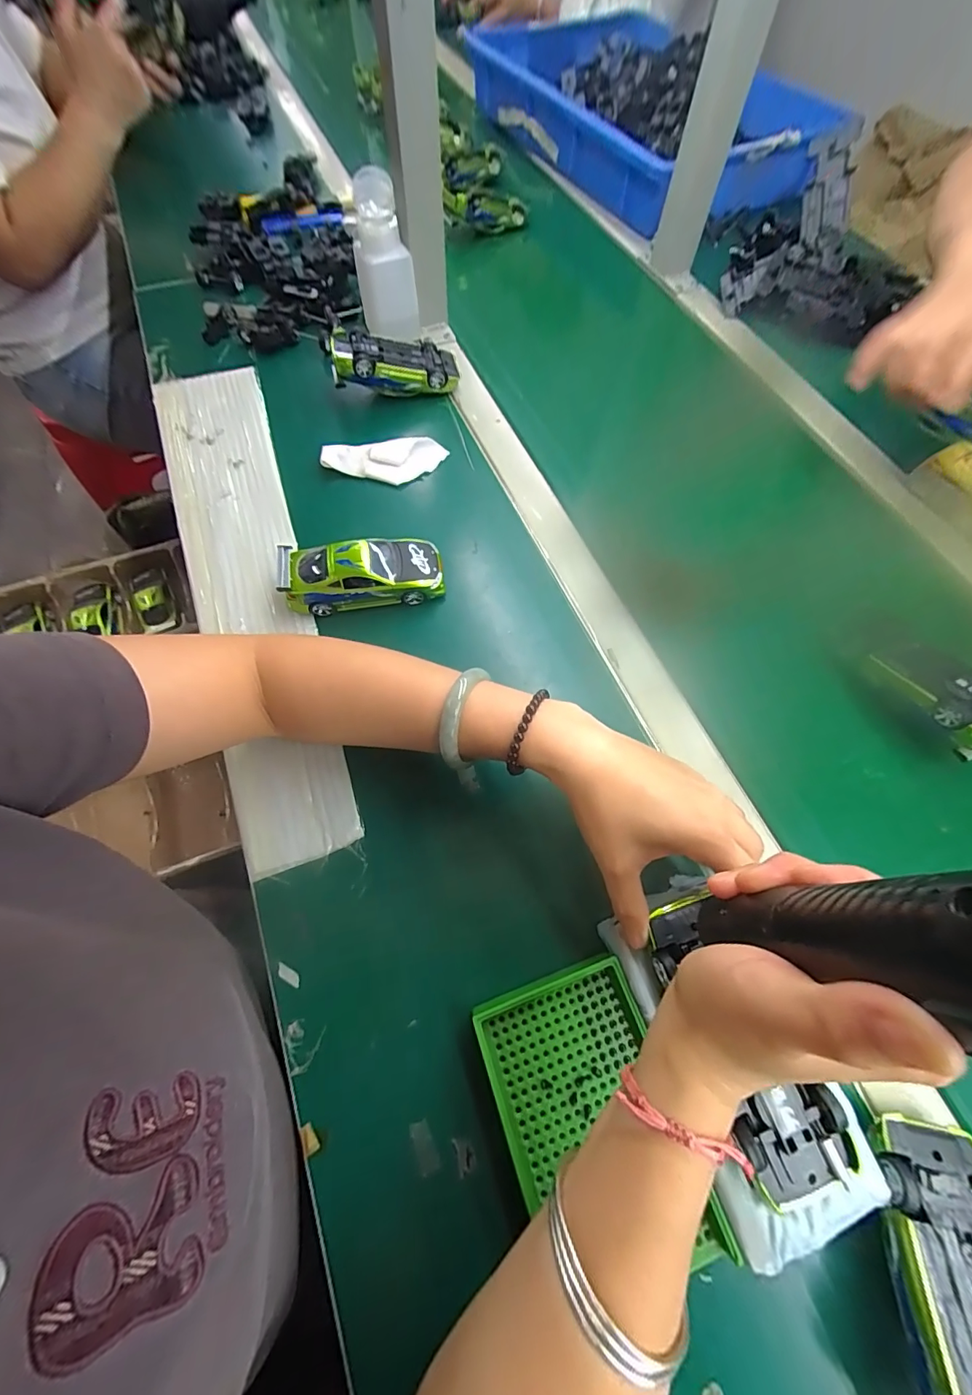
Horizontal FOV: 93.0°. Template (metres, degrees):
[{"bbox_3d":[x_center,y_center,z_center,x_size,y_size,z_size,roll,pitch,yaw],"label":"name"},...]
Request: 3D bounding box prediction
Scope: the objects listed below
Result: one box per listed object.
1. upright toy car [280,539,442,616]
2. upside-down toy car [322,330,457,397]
[{"bbox_3d":[-0.103,-0.105,0.388,0.133,0.042,0.052,-6,66,-4],"label":"upright toy car"},{"bbox_3d":[-0.099,-0.357,0.494,0.136,0.040,0.059,-3,66,-16],"label":"upside-down toy car"}]

